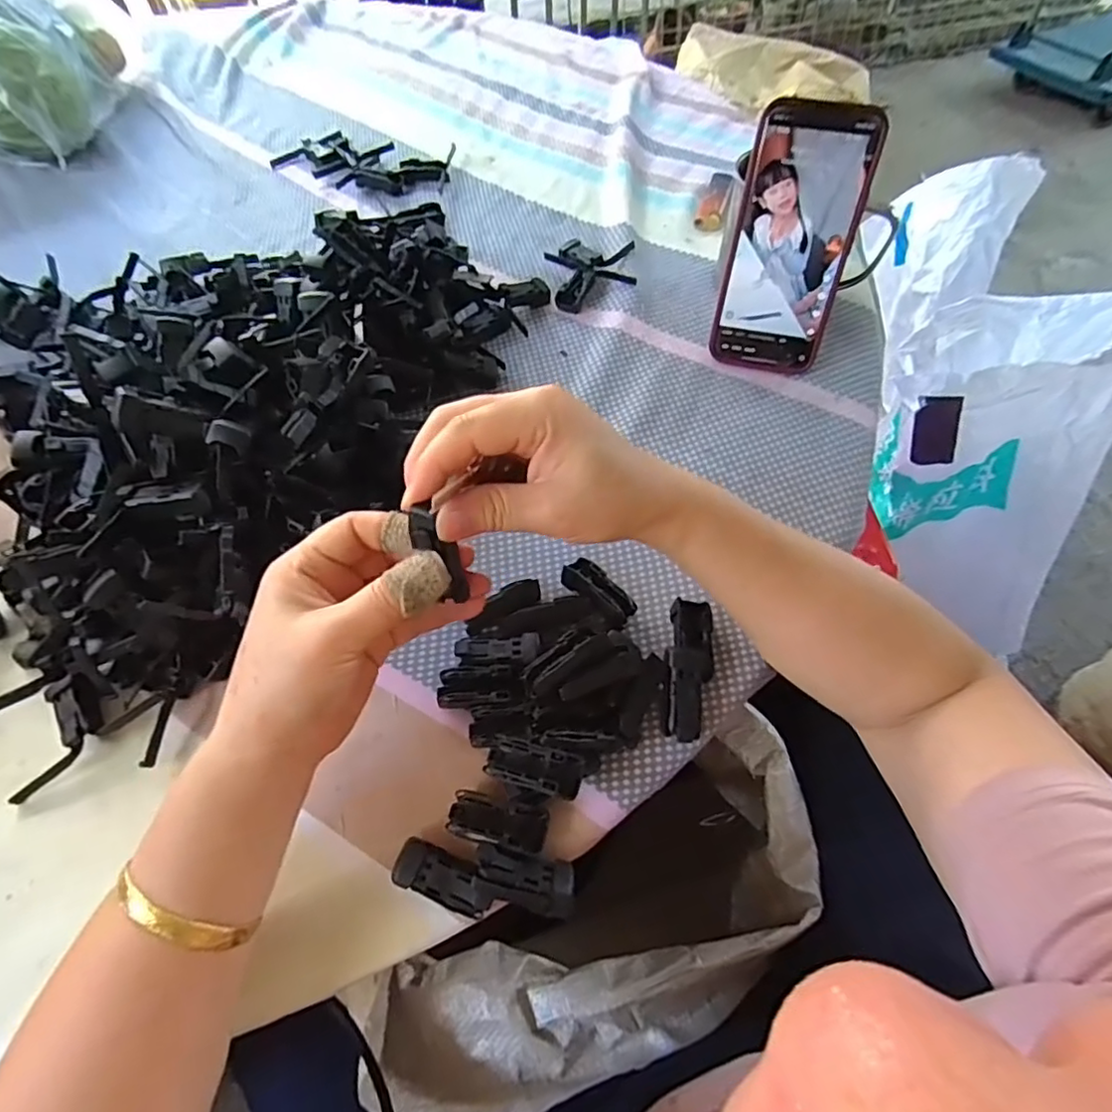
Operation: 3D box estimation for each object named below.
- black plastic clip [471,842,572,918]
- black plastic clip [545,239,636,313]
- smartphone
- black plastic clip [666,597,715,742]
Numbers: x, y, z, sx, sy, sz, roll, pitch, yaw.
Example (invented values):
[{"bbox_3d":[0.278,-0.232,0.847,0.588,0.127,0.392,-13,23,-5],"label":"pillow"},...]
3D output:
[{"bbox_3d":[-0.014,0.145,0.275,0.043,0.011,0.025,4,60,3],"label":"black plastic clip"},{"bbox_3d":[0.031,-0.233,0.503,0.071,0.014,0.076,-8,60,-3],"label":"black plastic clip"},{"bbox_3d":[0.157,-0.207,0.412,0.076,0.157,0.011,11,31,8],"label":"smartphone"},{"bbox_3d":[0.071,0.060,0.330,0.025,0.024,0.076,10,61,7],"label":"black plastic clip"}]

